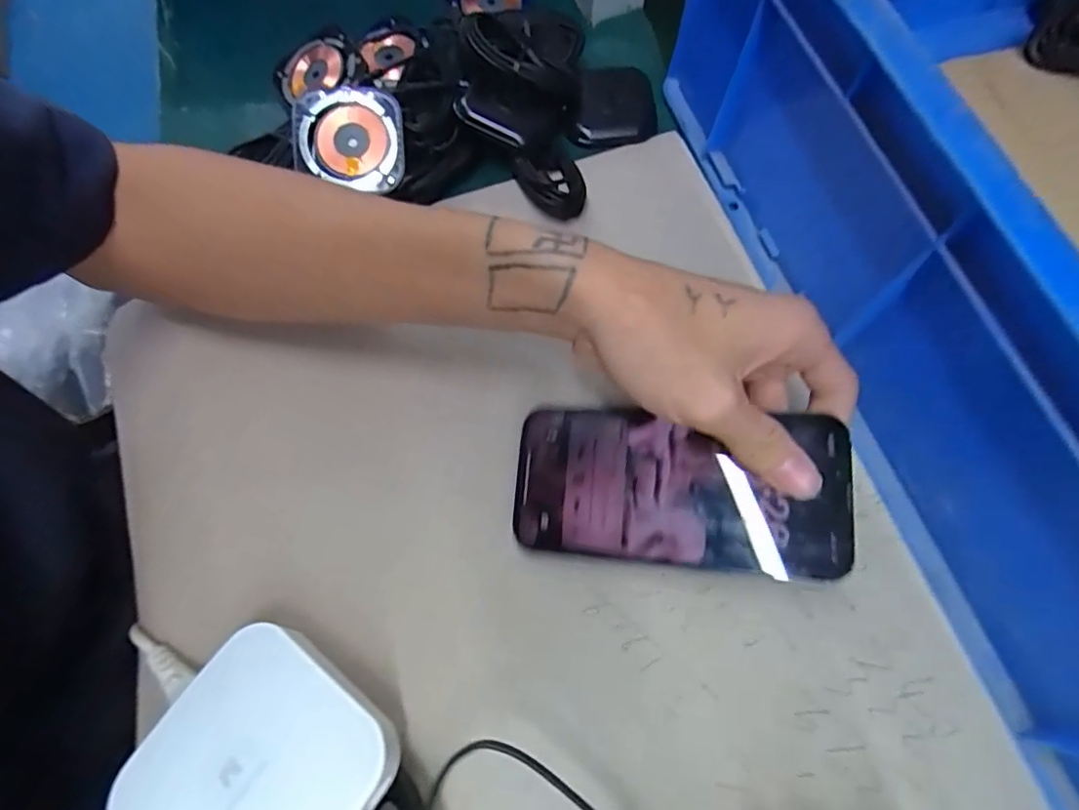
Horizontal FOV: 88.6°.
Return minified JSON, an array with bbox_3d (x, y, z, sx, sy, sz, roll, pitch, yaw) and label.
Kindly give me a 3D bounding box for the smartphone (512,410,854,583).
[{"bbox_3d":[0.060,0.037,0.249,0.144,0.005,0.067,3,78,16],"label":"smartphone"}]

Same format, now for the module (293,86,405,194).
[{"bbox_3d":[-0.107,-0.155,0.315,0.061,0.010,0.053,11,97,-9],"label":"module"}]

